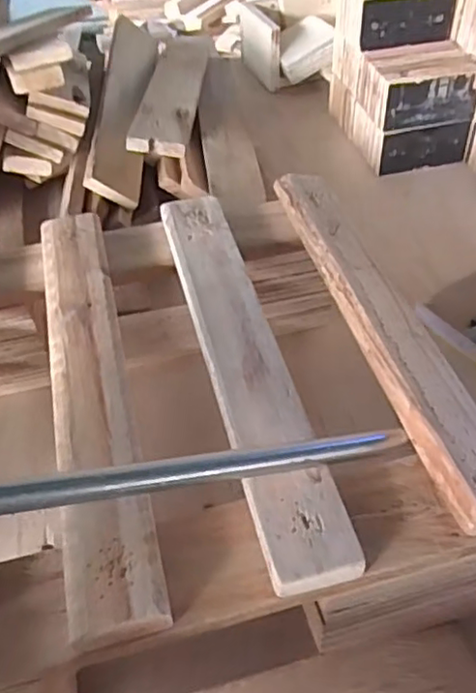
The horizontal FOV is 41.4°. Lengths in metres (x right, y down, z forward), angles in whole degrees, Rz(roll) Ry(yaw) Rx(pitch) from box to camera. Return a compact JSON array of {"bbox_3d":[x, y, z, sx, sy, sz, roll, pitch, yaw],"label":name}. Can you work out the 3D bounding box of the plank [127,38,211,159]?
[{"bbox_3d":[-0.077,-0.346,0.821,0.064,0.016,0.419,9,41,-5],"label":"plank"}]

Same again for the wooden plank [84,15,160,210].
[{"bbox_3d":[-0.139,-0.312,0.792,0.066,0.012,0.373,24,46,-28],"label":"wooden plank"}]

